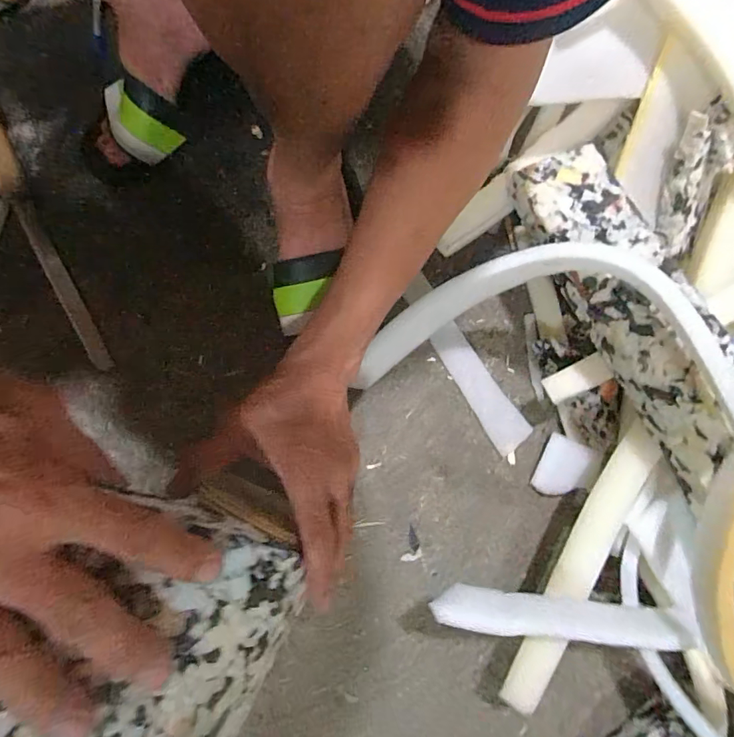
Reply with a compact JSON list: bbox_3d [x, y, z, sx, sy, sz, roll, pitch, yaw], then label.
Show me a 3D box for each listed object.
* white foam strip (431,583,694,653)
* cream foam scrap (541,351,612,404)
[{"bbox_3d":[0.132,0.171,0.316,0.187,0.035,0.023,11,75,-11],"label":"white foam strip"},{"bbox_3d":[0.176,0.009,0.388,0.054,0.007,0.024,-34,73,37],"label":"cream foam scrap"}]

